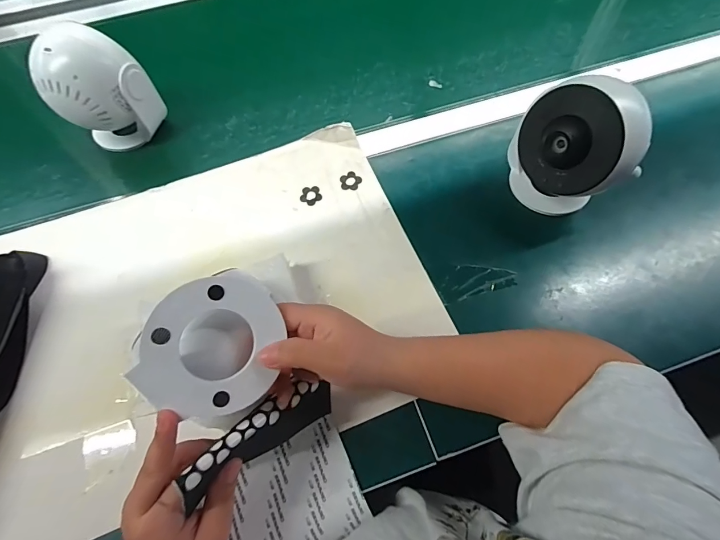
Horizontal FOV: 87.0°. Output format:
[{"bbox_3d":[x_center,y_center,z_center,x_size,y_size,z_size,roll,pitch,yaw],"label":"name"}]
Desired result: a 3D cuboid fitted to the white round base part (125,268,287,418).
[{"bbox_3d":[-0.100,0.049,0.264,0.085,0.023,0.097,22,73,-28],"label":"white round base part"}]

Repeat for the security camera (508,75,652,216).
[{"bbox_3d":[0.225,-0.128,0.404,0.075,0.126,0.118,-28,67,-11],"label":"security camera"}]

